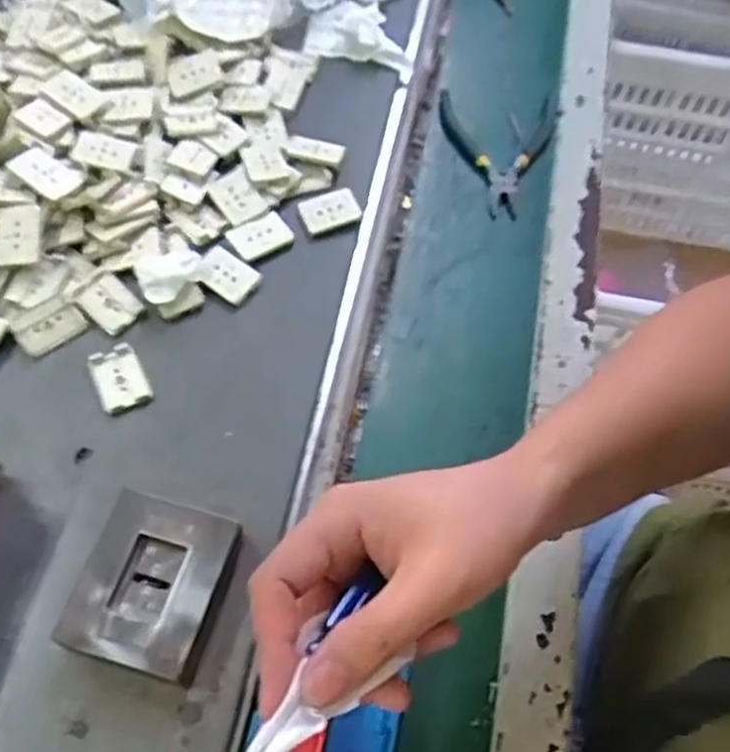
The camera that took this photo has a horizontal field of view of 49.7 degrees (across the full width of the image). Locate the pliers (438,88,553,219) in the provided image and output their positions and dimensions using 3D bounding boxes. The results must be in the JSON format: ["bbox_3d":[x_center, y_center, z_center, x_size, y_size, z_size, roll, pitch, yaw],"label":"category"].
[{"bbox_3d":[0.090,-0.176,0.608,0.093,0.010,0.105,20,61,7],"label":"pliers"}]

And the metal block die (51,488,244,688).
[{"bbox_3d":[-0.105,0.105,0.395,0.069,0.029,0.079,17,61,5],"label":"metal block die"}]

